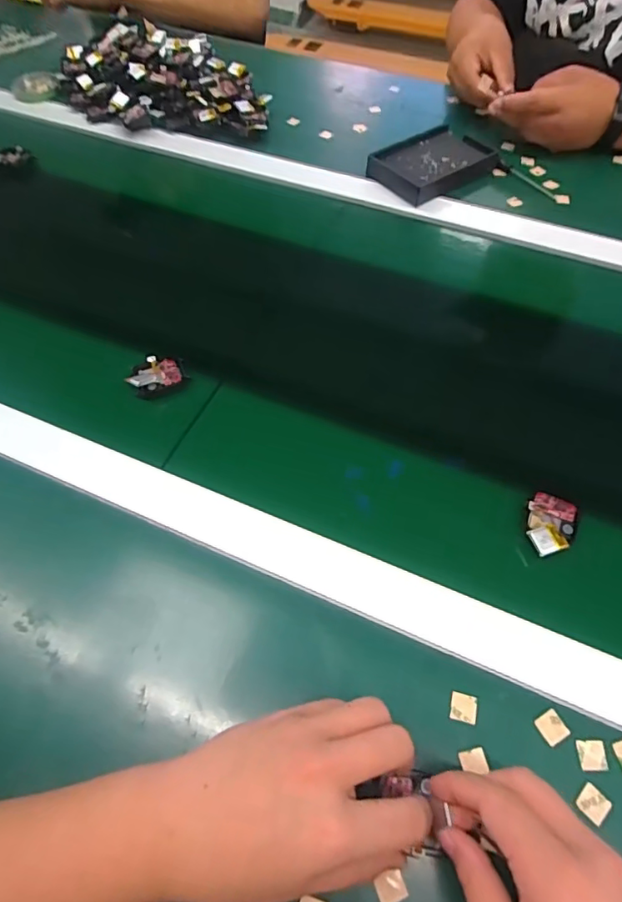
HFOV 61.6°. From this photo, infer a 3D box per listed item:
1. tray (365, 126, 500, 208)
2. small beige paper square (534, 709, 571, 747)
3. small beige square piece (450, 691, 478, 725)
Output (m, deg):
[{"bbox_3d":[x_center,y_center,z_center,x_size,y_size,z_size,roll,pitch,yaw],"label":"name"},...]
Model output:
[{"bbox_3d":[0.146,-0.350,0.638,0.147,0.023,0.095,-34,63,-19],"label":"tray"},{"bbox_3d":[0.147,0.167,0.316,0.016,0.004,0.016,-26,60,-15],"label":"small beige paper square"},{"bbox_3d":[0.095,0.159,0.323,0.016,0.004,0.016,12,58,9],"label":"small beige square piece"}]

